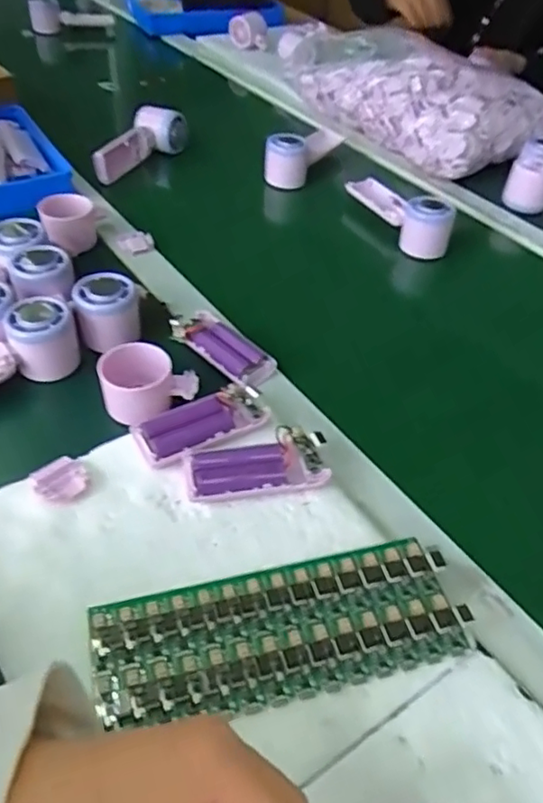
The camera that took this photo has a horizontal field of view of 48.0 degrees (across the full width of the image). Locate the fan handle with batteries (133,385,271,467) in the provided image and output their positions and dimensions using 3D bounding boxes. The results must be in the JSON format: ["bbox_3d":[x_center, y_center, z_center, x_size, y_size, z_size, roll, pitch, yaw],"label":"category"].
[{"bbox_3d":[-0.054,0.019,0.481,0.101,0.022,0.044,-25,52,-24],"label":"fan handle with batteries"}]

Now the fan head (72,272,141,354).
[{"bbox_3d":[-0.154,-0.082,0.572,0.056,0.057,0.051,-14,49,-16],"label":"fan head"}]

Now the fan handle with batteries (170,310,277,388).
[{"bbox_3d":[-0.046,-0.050,0.562,0.050,0.018,0.105,-33,56,-29],"label":"fan handle with batteries"}]

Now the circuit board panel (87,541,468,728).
[{"bbox_3d":[0.006,0.139,0.373,0.218,0.015,0.080,-10,48,-12],"label":"circuit board panel"}]

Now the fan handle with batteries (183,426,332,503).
[{"bbox_3d":[-0.011,0.048,0.455,0.103,0.022,0.043,-7,47,-9],"label":"fan handle with batteries"}]

